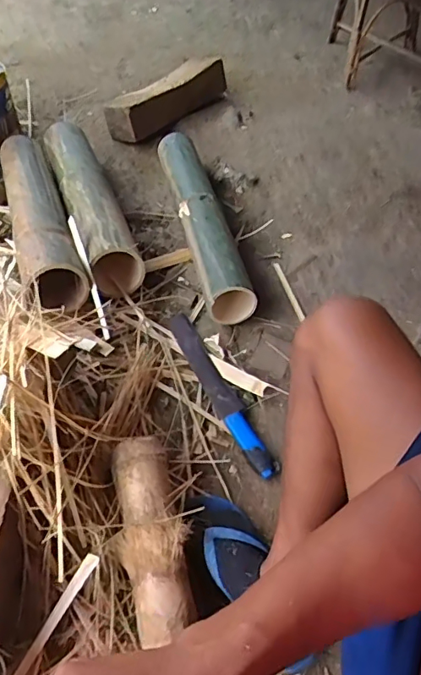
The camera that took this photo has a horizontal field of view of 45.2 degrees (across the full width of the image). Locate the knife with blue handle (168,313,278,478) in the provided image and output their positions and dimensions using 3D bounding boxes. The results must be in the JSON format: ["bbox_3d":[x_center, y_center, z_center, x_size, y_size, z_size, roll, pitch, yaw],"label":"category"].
[{"bbox_3d":[0.013,0.088,0.929,0.047,0.018,0.369,-17,54,-18],"label":"knife with blue handle"}]

